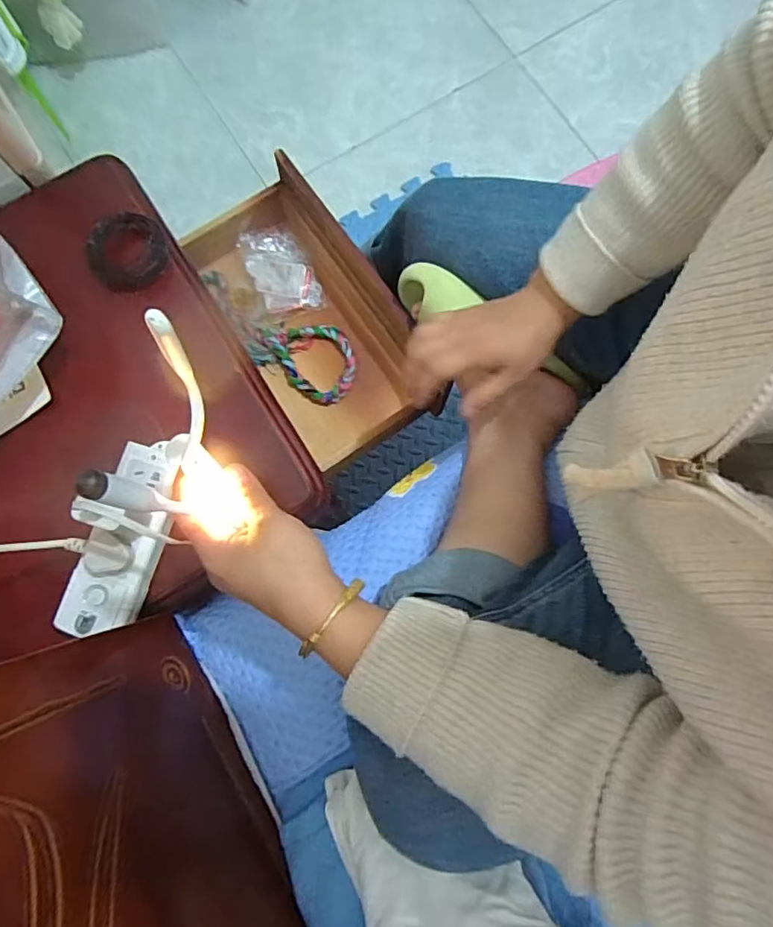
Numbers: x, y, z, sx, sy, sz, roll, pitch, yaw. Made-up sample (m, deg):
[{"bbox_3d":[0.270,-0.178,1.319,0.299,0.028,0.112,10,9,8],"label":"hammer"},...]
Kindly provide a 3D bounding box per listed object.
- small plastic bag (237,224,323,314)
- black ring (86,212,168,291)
[{"bbox_3d":[-0.144,-0.260,0.751,0.076,0.021,0.130,-27,81,-6],"label":"small plastic bag"},{"bbox_3d":[-0.258,-0.213,0.550,0.074,0.028,0.072,0,79,-1],"label":"black ring"}]

